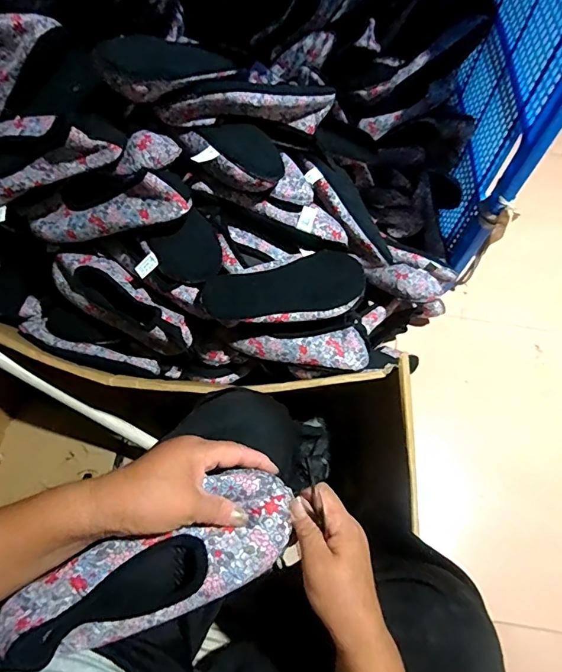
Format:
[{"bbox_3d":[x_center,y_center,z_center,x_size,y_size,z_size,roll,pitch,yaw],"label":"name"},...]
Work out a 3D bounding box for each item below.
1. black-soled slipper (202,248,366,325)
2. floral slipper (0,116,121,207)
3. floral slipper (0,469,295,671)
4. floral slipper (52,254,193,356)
[{"bbox_3d":[0.008,-0.065,0.648,0.256,0.060,0.100,-12,80,-21],"label":"black-soled slipper"},{"bbox_3d":[-0.335,-0.230,0.565,0.243,0.068,0.091,-4,63,12],"label":"floral slipper"},{"bbox_3d":[-0.114,0.200,0.363,0.268,0.052,0.080,-23,67,-6],"label":"floral slipper"},{"bbox_3d":[-0.238,-0.056,0.635,0.246,0.062,0.081,34,68,13],"label":"floral slipper"}]

